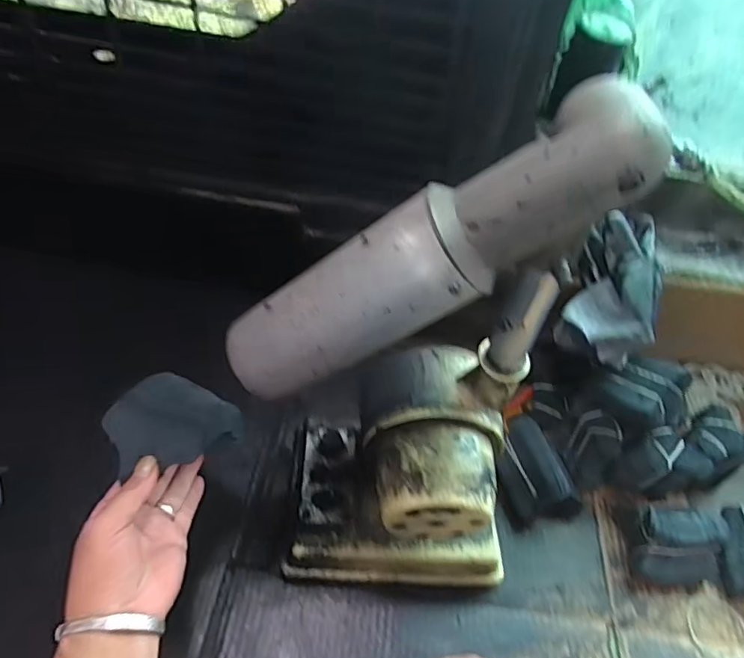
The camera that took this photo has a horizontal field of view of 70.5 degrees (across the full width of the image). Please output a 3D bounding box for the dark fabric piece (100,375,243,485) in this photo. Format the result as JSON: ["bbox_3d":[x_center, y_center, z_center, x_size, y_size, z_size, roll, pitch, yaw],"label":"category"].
[{"bbox_3d":[-0.154,0.078,0.412,0.080,0.047,0.080,3,47,-4],"label":"dark fabric piece"}]

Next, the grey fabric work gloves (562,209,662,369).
[{"bbox_3d":[0.269,-0.051,0.589,0.091,0.064,0.180,14,69,6],"label":"grey fabric work gloves"}]

